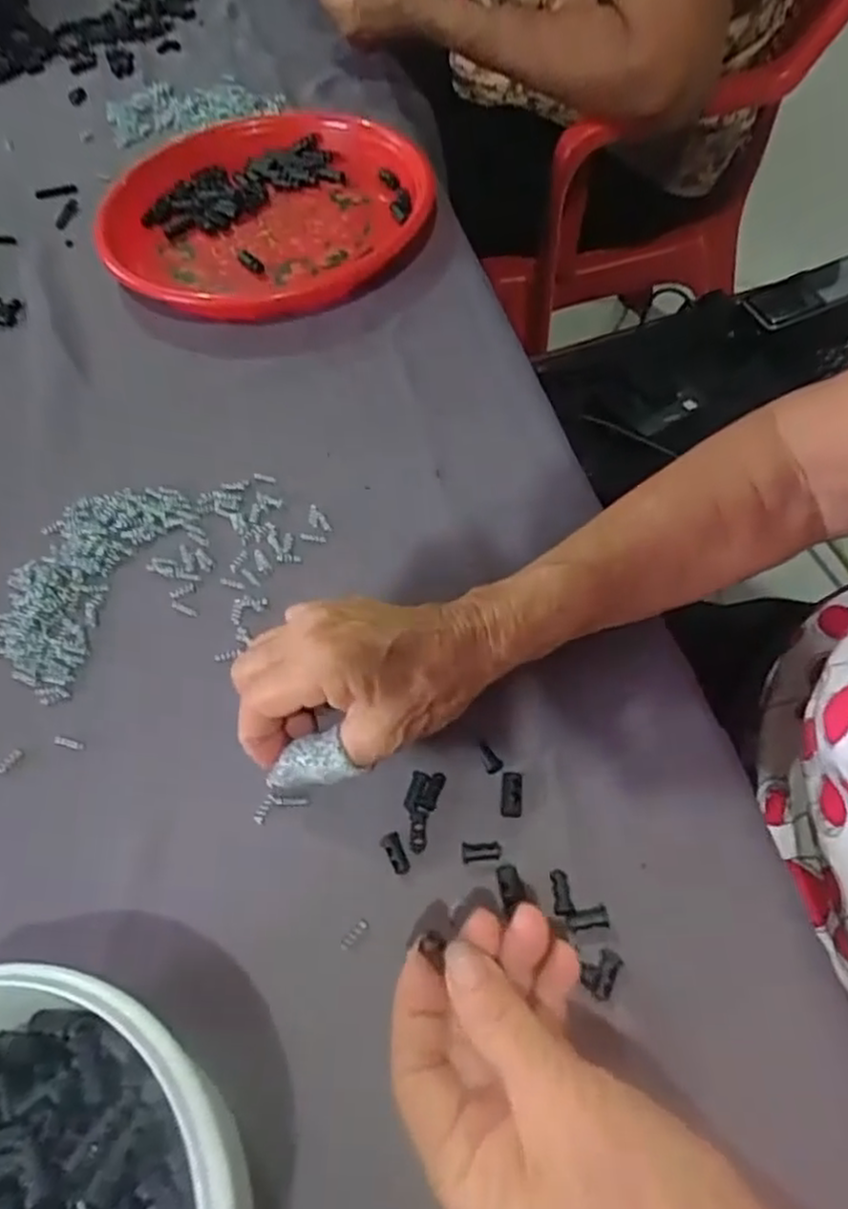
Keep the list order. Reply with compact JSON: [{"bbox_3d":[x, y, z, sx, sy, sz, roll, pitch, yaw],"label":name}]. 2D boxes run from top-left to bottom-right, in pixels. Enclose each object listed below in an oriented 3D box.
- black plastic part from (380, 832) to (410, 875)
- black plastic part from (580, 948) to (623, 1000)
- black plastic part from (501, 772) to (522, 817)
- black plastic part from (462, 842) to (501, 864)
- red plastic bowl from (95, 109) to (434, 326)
[{"bbox_3d":[-0.012,0.107,0.323,0.008,0.005,0.019,-26,59,-12],"label":"black plastic part"},{"bbox_3d":[0.069,0.142,0.291,0.012,0.005,0.018,23,61,18],"label":"black plastic part"},{"bbox_3d":[0.039,0.084,0.331,0.009,0.004,0.020,4,57,7],"label":"black plastic part"},{"bbox_3d":[0.025,0.105,0.320,0.017,0.004,0.008,-5,57,1],"label":"black plastic part"},{"bbox_3d":[-0.125,-0.316,0.586,0.239,0.040,0.249,-2,57,3],"label":"red plastic bowl"}]

